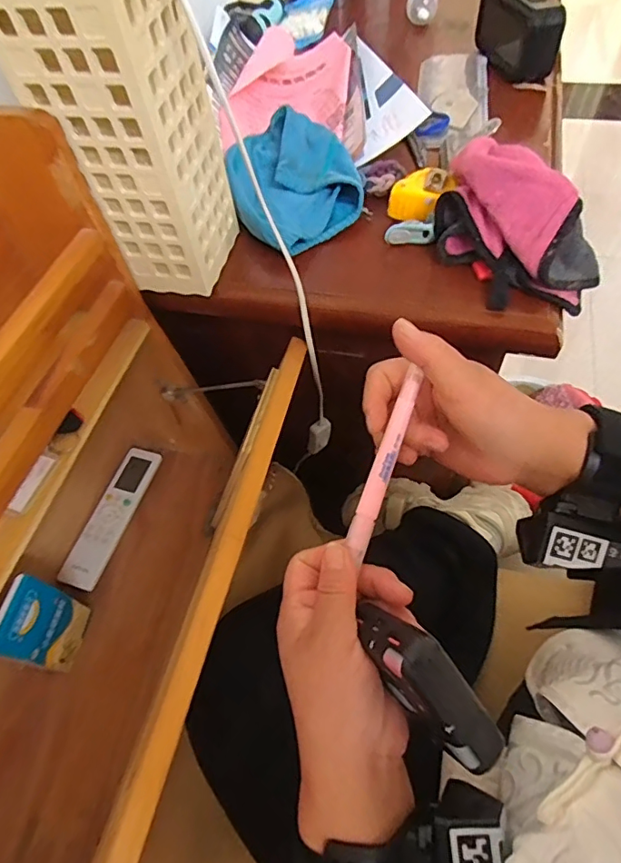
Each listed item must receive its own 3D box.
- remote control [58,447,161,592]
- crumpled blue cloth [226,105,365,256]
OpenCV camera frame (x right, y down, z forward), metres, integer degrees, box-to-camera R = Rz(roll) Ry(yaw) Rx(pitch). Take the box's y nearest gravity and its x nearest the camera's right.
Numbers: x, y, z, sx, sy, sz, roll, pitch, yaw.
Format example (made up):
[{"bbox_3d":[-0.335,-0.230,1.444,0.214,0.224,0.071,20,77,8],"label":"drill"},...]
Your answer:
[{"bbox_3d":[-0.261,0.109,0.681,0.051,0.015,0.198,12,59,13],"label":"remote control"},{"bbox_3d":[-0.017,-0.262,0.532,0.130,0.056,0.179,-10,57,-2],"label":"crumpled blue cloth"}]

